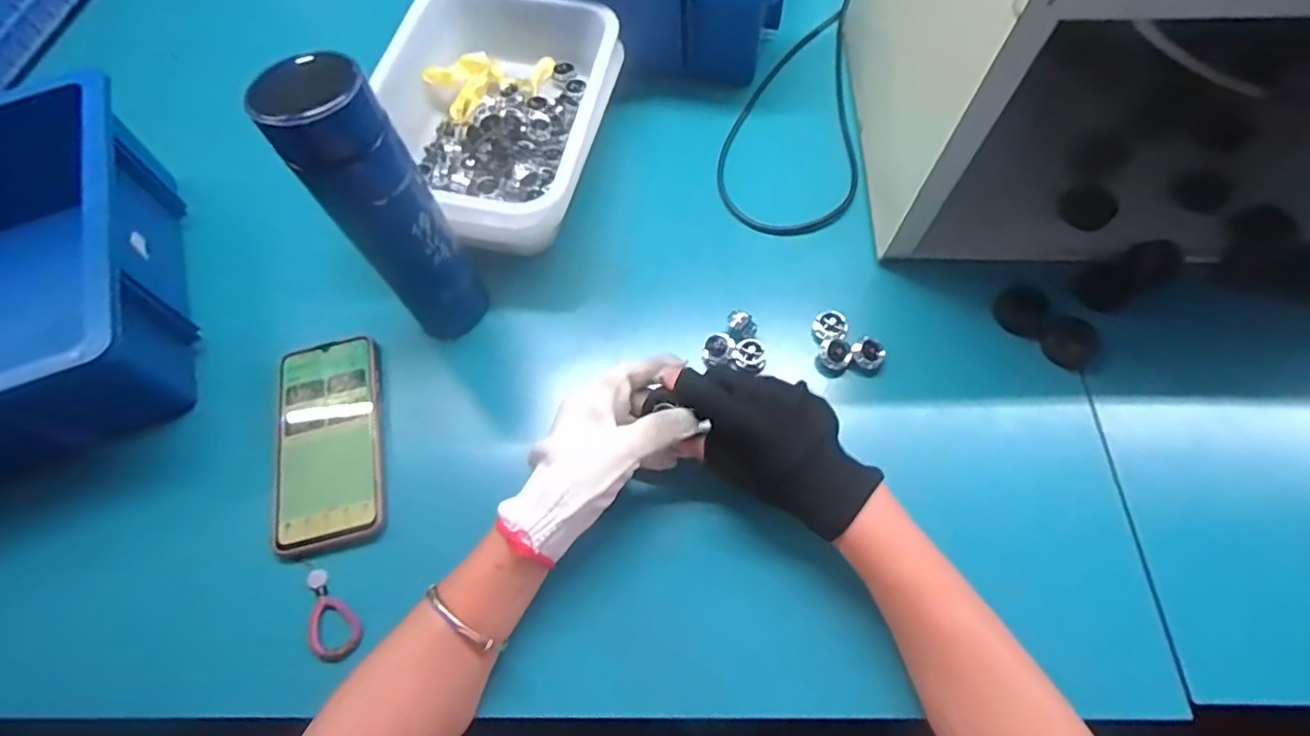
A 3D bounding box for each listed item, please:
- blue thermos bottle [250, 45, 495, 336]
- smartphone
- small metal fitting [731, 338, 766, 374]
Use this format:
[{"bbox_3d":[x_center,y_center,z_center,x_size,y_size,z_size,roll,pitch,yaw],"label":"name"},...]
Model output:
[{"bbox_3d":[-0.182,-0.104,0.423,0.063,0.219,0.069,-28,67,-9],"label":"blue thermos bottle"},{"bbox_3d":[-0.255,0.055,0.474,0.083,0.018,0.168,-14,65,-3],"label":"smartphone"},{"bbox_3d":[0.074,-0.010,0.475,0.026,0.012,0.024,-1,65,3],"label":"small metal fitting"}]

